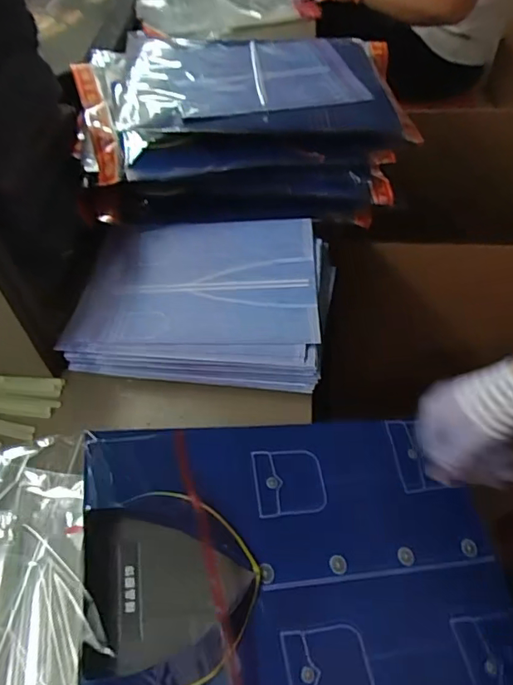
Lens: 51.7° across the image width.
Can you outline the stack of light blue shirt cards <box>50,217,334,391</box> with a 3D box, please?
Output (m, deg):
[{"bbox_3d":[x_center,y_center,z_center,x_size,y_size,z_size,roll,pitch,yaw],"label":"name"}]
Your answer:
[{"bbox_3d":[-0.070,-0.059,0.653,0.310,0.044,0.235,4,54,7],"label":"stack of light blue shirt cards"}]

